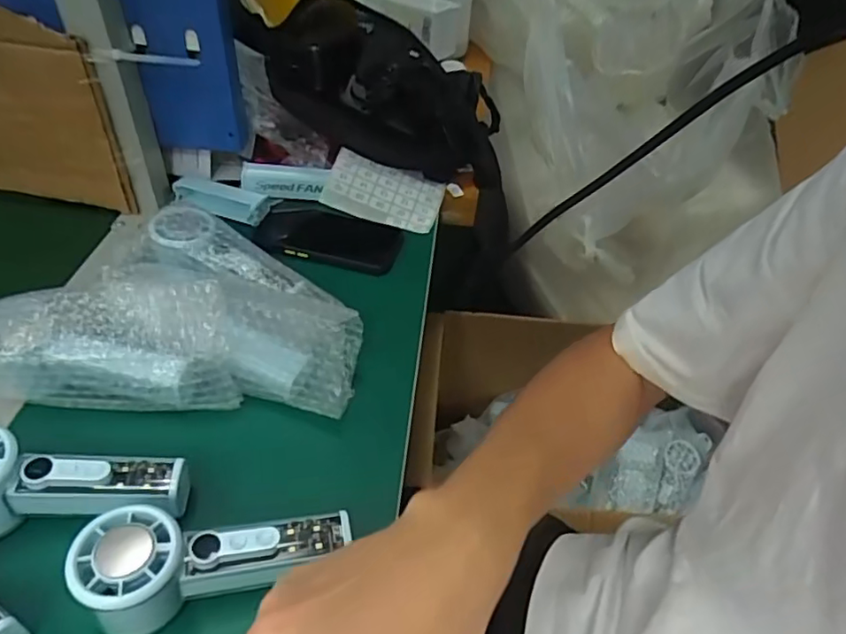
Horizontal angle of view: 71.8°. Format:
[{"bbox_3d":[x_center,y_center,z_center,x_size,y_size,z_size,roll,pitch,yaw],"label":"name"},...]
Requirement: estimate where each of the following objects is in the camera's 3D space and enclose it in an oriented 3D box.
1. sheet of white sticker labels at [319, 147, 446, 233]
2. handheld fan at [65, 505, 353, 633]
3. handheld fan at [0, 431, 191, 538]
[{"bbox_3d":[-0.044,-0.140,0.663,0.133,0.020,0.072,11,74,-9],"label":"sheet of white sticker labels"},{"bbox_3d":[-0.124,0.151,0.353,0.153,0.056,0.063,0,43,-23],"label":"handheld fan"},{"bbox_3d":[-0.232,0.106,0.370,0.153,0.053,0.055,2,44,-3],"label":"handheld fan"}]

